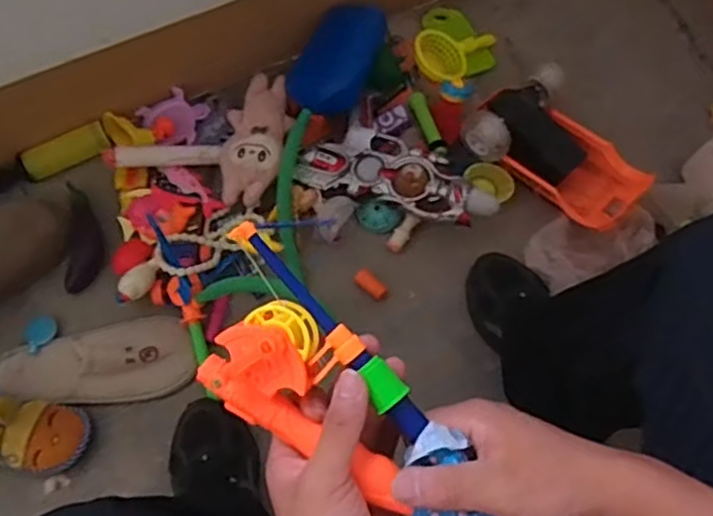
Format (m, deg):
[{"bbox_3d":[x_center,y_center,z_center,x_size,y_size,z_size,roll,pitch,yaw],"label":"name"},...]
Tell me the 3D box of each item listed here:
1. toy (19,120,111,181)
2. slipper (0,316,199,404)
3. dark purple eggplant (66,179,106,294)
[{"bbox_3d":[-0.406,-0.149,0.952,0.117,0.040,0.041,-29,72,-10],"label":"toy"},{"bbox_3d":[-0.327,0.136,0.850,0.241,0.042,0.100,-10,70,-4],"label":"slipper"},{"bbox_3d":[-0.375,-0.036,0.916,0.044,0.031,0.156,-5,70,-2],"label":"dark purple eggplant"}]

